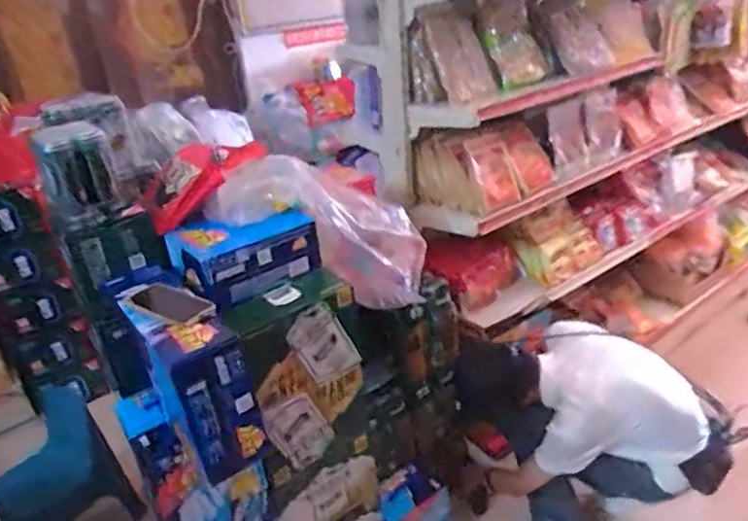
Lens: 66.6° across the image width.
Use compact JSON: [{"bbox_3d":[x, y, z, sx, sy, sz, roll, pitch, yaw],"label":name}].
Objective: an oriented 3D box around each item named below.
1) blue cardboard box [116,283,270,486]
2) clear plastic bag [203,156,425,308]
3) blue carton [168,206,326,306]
[{"bbox_3d":[-0.331,0.203,1.039,0.119,0.256,0.267,-25,30,-32],"label":"blue cardboard box"},{"bbox_3d":[-0.085,-0.070,1.408,0.599,0.235,0.136,28,5,-33],"label":"clear plastic bag"},{"bbox_3d":[-0.267,-0.020,1.211,0.269,0.131,0.165,-24,30,-31],"label":"blue carton"}]

